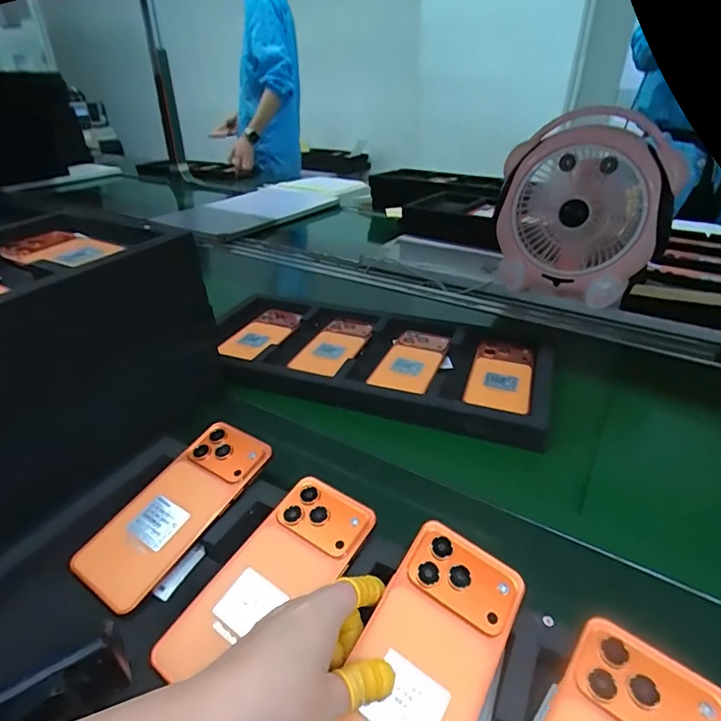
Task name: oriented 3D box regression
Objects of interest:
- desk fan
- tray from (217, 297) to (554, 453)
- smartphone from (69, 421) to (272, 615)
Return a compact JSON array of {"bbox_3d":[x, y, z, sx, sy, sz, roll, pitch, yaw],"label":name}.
[{"bbox_3d":[0.348,-0.218,0.738,0.244,0.265,0.122,24,36,28],"label":"desk fan"},{"bbox_3d":[0.011,-0.004,0.613,0.454,0.031,0.223,14,32,14],"label":"tray"},{"bbox_3d":[-0.152,0.120,0.385,0.076,0.007,0.163,23,52,28],"label":"smartphone"}]

